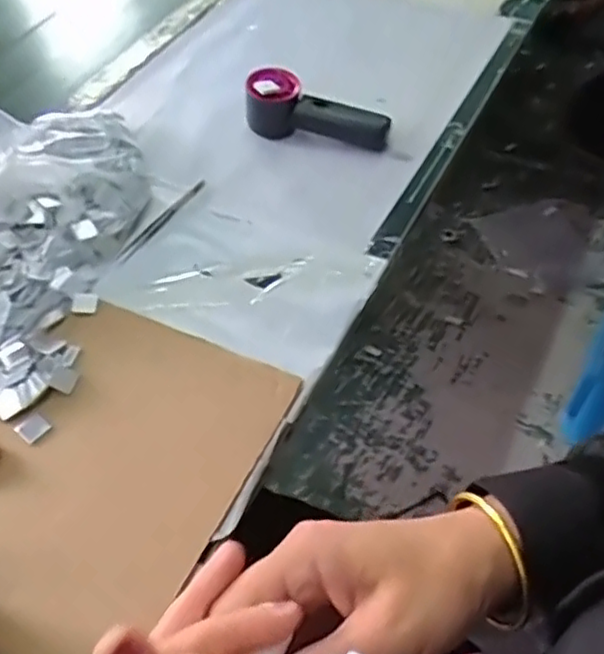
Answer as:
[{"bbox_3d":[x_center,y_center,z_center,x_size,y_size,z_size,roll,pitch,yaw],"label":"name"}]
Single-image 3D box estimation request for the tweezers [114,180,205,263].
[{"bbox_3d":[-0.139,-0.106,0.671,0.012,0.005,0.129,25,57,24],"label":"tweezers"}]

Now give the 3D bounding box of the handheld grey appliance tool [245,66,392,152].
[{"bbox_3d":[0.018,-0.231,0.721,0.153,0.062,0.046,11,53,15],"label":"handheld grey appliance tool"}]

